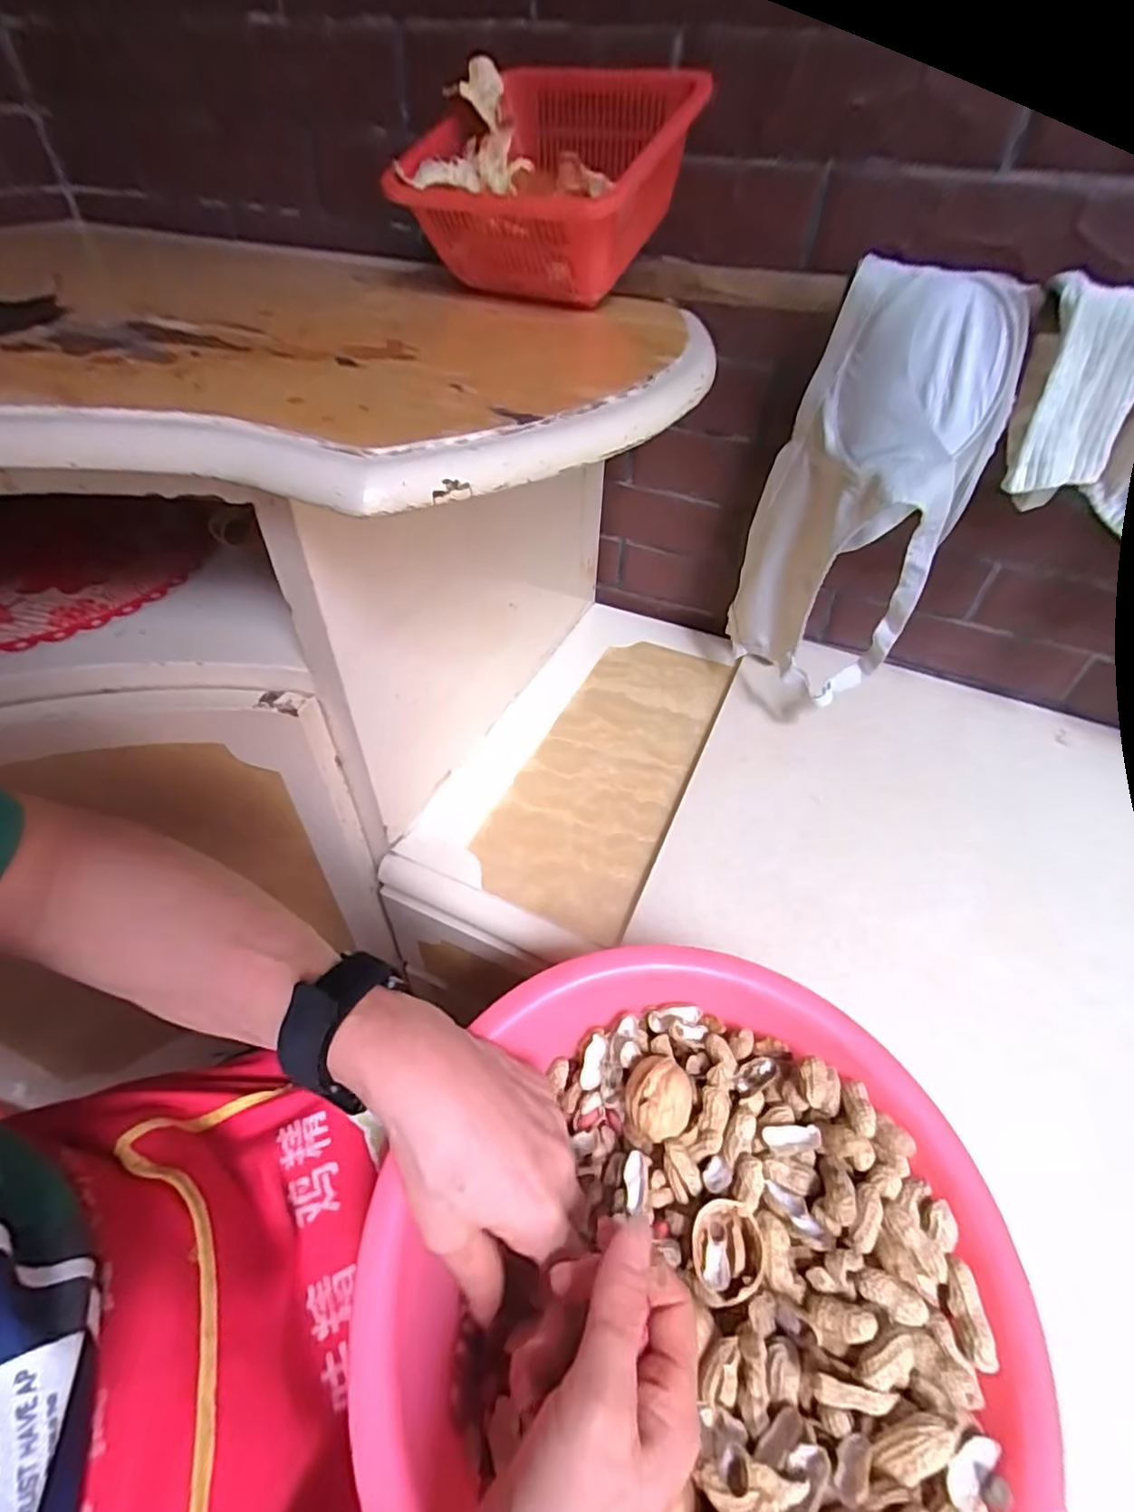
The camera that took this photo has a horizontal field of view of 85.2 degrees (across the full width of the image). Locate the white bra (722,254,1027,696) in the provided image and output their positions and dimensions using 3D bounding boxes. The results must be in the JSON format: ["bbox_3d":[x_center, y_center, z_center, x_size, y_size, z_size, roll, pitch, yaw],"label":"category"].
[{"bbox_3d":[0.237,-0.207,0.514,0.143,0.294,0.135,17,48,11],"label":"white bra"}]

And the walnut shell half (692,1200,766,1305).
[{"bbox_3d":[0.073,0.222,0.278,0.030,0.017,0.035,-2,53,17],"label":"walnut shell half"}]

